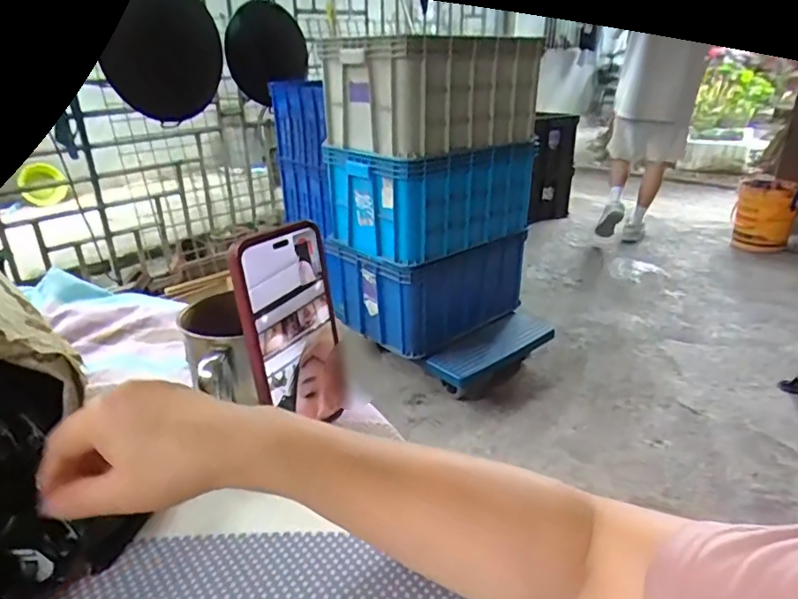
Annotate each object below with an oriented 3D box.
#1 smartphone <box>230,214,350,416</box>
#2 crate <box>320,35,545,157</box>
[{"bbox_3d":[-0.075,0.022,0.400,0.009,0.150,0.077,8,23,38],"label":"smartphone"},{"bbox_3d":[0.118,-0.677,1.781,0.429,0.306,0.644,23,34,38],"label":"crate"}]

